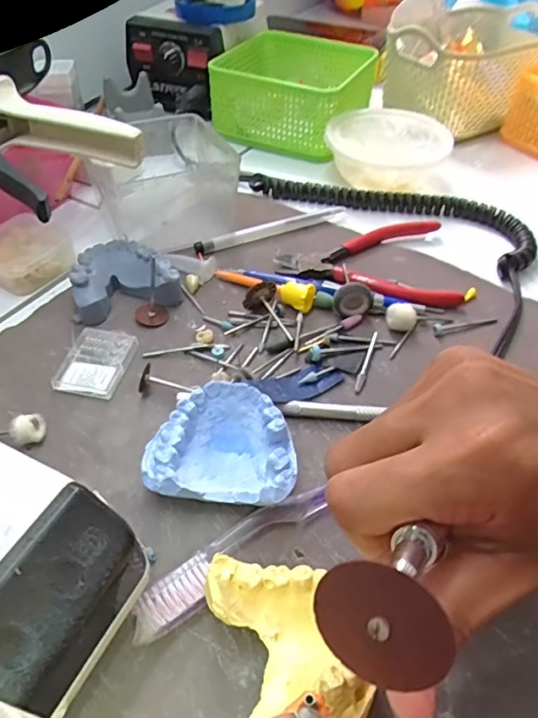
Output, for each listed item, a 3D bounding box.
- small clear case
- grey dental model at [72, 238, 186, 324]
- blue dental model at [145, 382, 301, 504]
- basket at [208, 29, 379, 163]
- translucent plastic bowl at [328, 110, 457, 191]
[{"bbox_3d":[-0.100,0.002,0.305,0.035,0.006,0.046,10,47,8],"label":"small clear case"},{"bbox_3d":[-0.094,-0.054,0.344,0.065,0.025,0.052,-12,49,-13],"label":"grey dental model"},{"bbox_3d":[-0.021,0.043,0.253,0.067,0.029,0.056,5,47,3],"label":"blue dental model"},{"bbox_3d":[0.027,-0.264,0.521,0.130,0.062,0.133,20,50,16],"label":"basket"},{"bbox_3d":[0.102,-0.177,0.455,0.100,0.042,0.093,2,47,-2],"label":"translucent plastic bowl"}]

